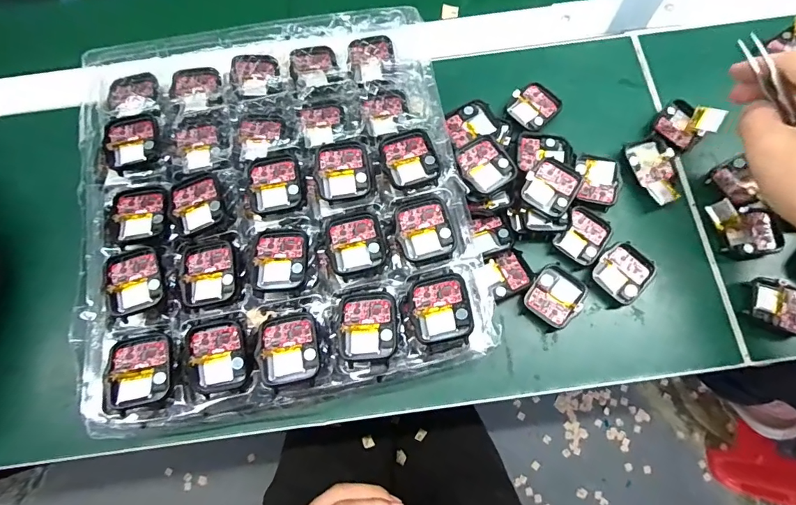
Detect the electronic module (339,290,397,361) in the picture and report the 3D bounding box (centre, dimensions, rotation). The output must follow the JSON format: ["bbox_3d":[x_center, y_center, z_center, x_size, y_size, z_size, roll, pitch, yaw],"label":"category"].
[{"bbox_3d":[-0.019,0.045,0.269,0.035,0.005,0.043,0,73,2],"label":"electronic module"}]

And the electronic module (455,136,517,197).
[{"bbox_3d":[0.066,-0.065,0.322,0.040,0.008,0.040,-34,82,-6],"label":"electronic module"}]

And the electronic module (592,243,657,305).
[{"bbox_3d":[0.173,0.015,0.328,0.042,0.010,0.038,-42,76,-10],"label":"electronic module"}]

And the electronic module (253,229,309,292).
[{"bbox_3d":[-0.078,0.004,0.284,0.035,0.007,0.042,-2,73,1],"label":"electronic module"}]

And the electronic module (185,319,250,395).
[{"bbox_3d":[-0.114,0.065,0.270,0.036,0.009,0.045,-16,73,-3],"label":"electronic module"}]

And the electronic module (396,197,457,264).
[{"bbox_3d":[0.018,-0.015,0.291,0.036,0.007,0.042,-12,73,-2],"label":"electronic module"}]

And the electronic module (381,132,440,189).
[{"bbox_3d":[0.008,-0.065,0.302,0.035,0.007,0.040,-20,73,-4],"label":"electronic module"}]

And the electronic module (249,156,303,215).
[{"bbox_3d":[-0.087,-0.048,0.305,0.036,0.010,0.043,-10,73,-1],"label":"electronic module"}]

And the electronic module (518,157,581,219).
[{"bbox_3d":[0.118,-0.049,0.330,0.038,0.016,0.039,29,76,10],"label":"electronic module"}]

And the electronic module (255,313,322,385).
[{"bbox_3d":[-0.068,0.060,0.267,0.038,0.004,0.041,-9,73,-1],"label":"electronic module"}]

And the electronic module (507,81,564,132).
[{"bbox_3d":[0.117,-0.125,0.368,0.037,0.009,0.042,42,79,13],"label":"electronic module"}]

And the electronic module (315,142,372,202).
[{"bbox_3d":[-0.039,-0.059,0.303,0.038,0.006,0.043,-7,73,0],"label":"electronic module"}]

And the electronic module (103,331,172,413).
[{"bbox_3d":[-0.160,0.072,0.264,0.038,0.007,0.044,-5,73,0],"label":"electronic module"}]

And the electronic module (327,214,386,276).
[{"bbox_3d":[-0.028,-0.007,0.288,0.036,0.004,0.042,-10,73,-1],"label":"electronic module"}]

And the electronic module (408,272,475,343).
[{"bbox_3d":[0.027,0.033,0.268,0.036,0.013,0.046,-10,73,-1],"label":"electronic module"}]

